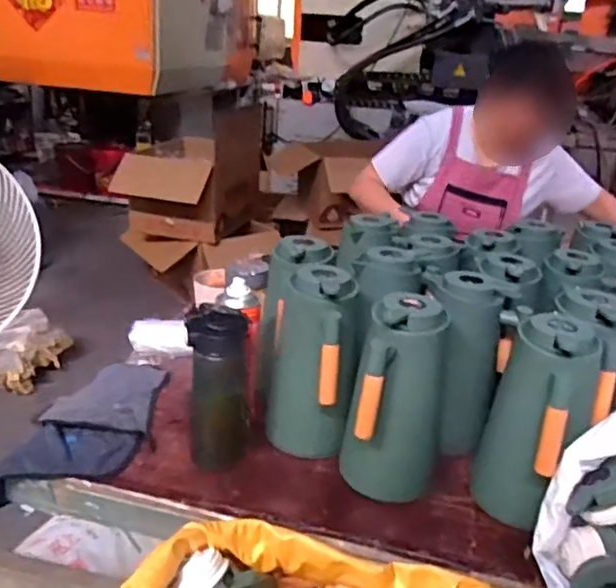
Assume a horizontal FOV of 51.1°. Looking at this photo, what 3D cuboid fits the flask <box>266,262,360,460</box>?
[{"bbox_3d":[0.009,0.102,0.888,0.117,0.245,0.132,2,22,-6],"label":"flask"}]

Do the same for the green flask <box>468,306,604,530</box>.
[{"bbox_3d":[0.282,0.162,0.799,0.123,0.248,0.147,14,24,23],"label":"green flask"}]

